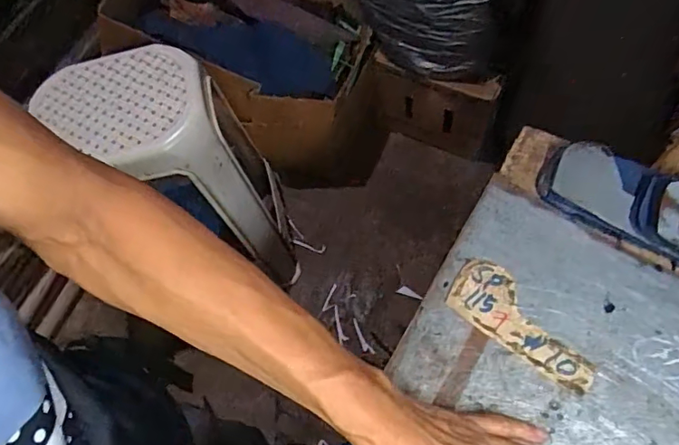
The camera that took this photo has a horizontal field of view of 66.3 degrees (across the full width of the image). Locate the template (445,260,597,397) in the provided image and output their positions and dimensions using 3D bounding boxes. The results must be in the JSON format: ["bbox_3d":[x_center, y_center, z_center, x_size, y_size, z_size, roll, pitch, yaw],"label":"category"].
[{"bbox_3d":[0.153,0.082,0.430,0.127,0.004,0.054,33,69,17],"label":"template"}]

